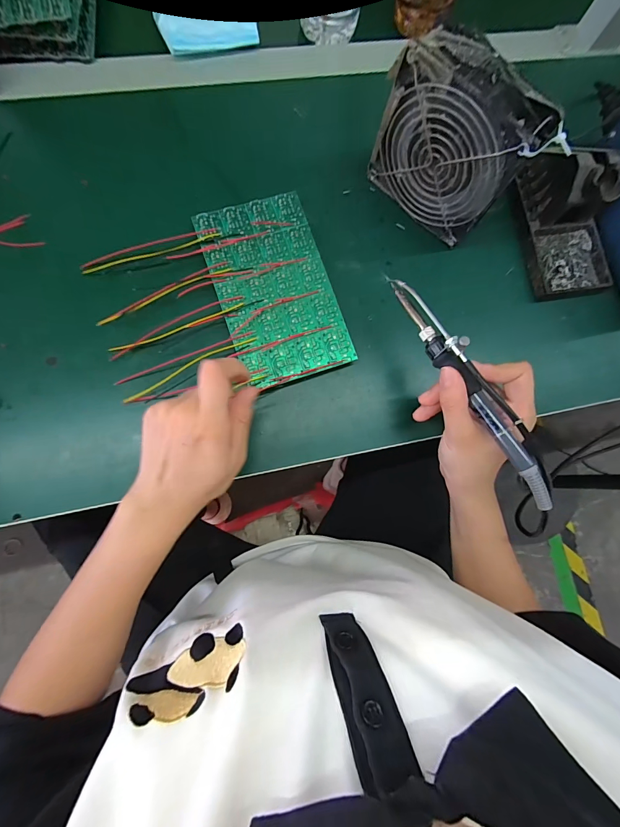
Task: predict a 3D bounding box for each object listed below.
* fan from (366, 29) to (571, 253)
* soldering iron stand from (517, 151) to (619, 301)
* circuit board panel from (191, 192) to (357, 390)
[{"bbox_3d":[0.122,-0.225,0.308,0.125,0.117,0.047,43,80,2],"label":"fan"},{"bbox_3d":[0.260,-0.188,0.342,0.080,0.064,0.136,-7,82,-7],"label":"soldering iron stand"},{"bbox_3d":[-0.033,-0.115,0.331,0.101,0.015,0.170,-18,83,-8],"label":"circuit board panel"}]

